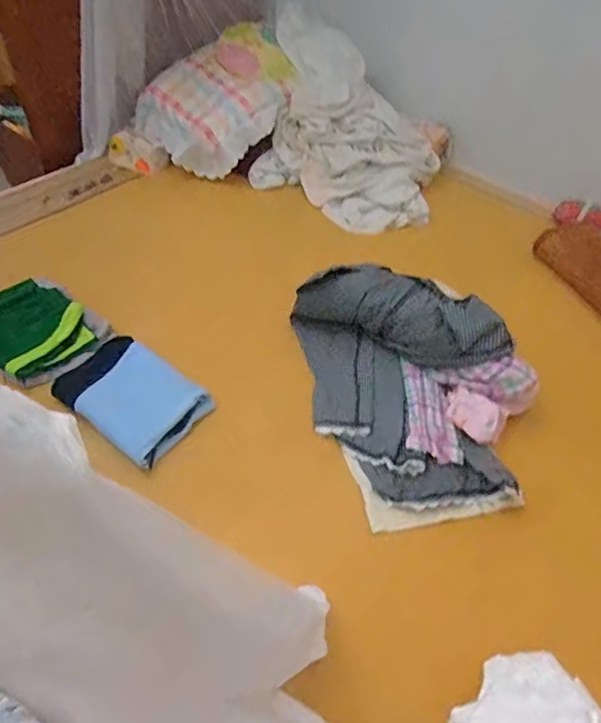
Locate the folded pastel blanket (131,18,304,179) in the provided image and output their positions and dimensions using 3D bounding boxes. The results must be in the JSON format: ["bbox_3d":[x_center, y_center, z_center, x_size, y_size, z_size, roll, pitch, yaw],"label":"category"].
[{"bbox_3d":[-0.218,-0.802,1.657,0.525,0.124,0.356,-44,90,-9],"label":"folded pastel blanket"}]

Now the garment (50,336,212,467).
[{"bbox_3d":[-0.324,0.059,1.064,0.272,0.038,0.199,29,51,20],"label":"garment"}]

